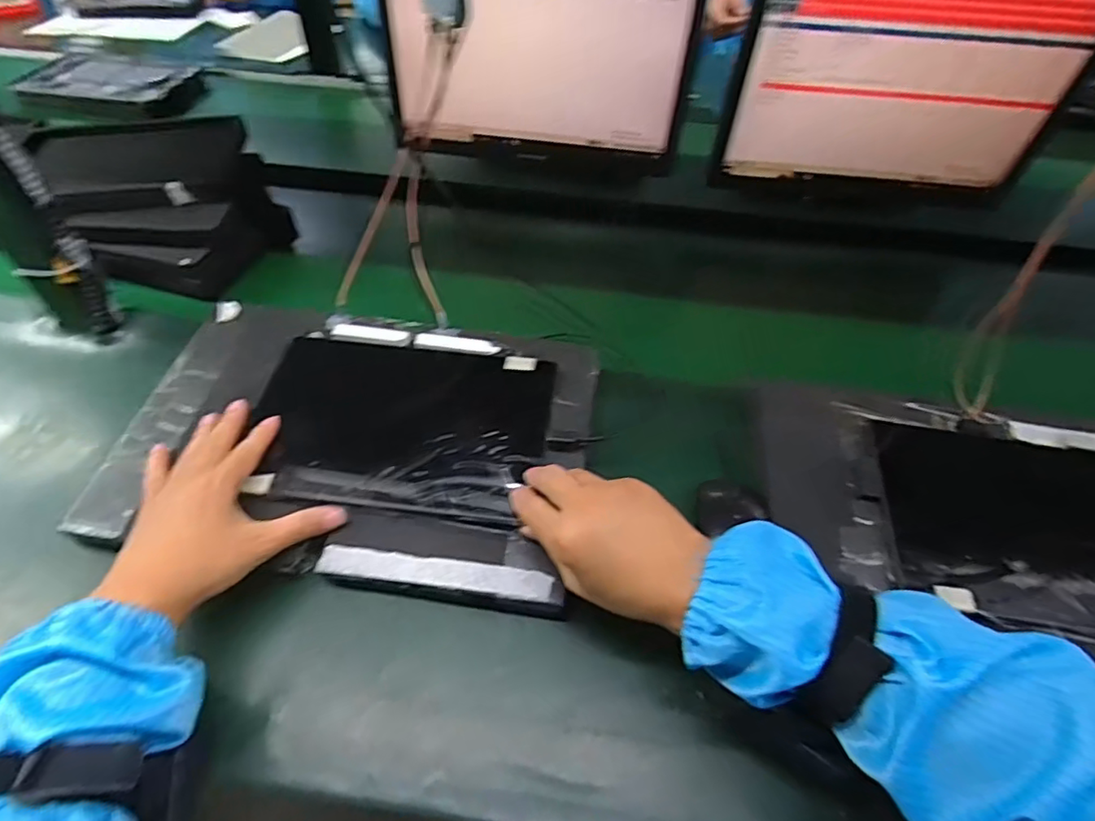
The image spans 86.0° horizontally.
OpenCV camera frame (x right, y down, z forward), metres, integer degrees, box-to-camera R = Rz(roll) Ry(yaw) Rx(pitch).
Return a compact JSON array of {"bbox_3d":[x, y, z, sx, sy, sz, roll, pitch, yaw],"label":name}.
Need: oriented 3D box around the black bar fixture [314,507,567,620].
[{"bbox_3d":[-0.076,0.113,0.442,0.179,0.018,0.054,11,50,3],"label":"black bar fixture"}]

